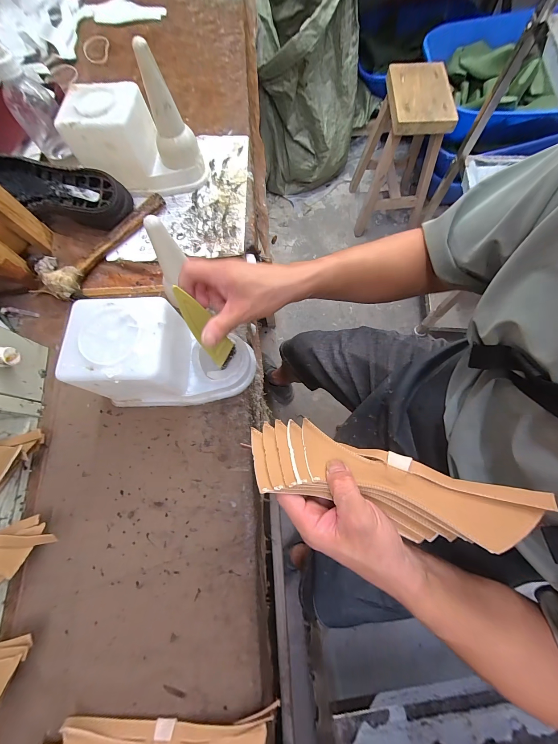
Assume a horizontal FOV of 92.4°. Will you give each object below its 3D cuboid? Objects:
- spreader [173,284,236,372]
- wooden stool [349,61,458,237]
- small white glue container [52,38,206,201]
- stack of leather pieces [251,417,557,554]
[{"bbox_3d":[-0.087,-0.050,0.320,0.013,0.127,0.034,35,75,31],"label":"spreader"},{"bbox_3d":[0.510,-0.882,1.124,0.291,0.481,0.305,-1,72,2],"label":"wooden stool"},{"bbox_3d":[-0.237,-0.394,0.439,0.198,0.149,0.095,0,72,2],"label":"small white glue container"},{"bbox_3d":[0.086,0.097,0.236,0.227,0.036,0.065,13,73,12],"label":"stack of leather pieces"}]

